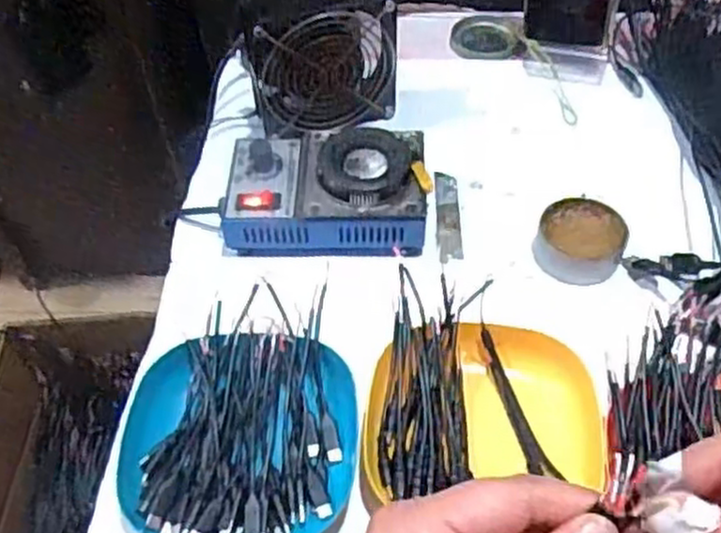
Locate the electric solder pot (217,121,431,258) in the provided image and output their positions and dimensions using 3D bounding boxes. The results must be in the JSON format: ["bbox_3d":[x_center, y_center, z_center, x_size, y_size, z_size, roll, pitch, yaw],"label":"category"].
[{"bbox_3d":[-0.025,-0.056,0.578,0.151,0.060,0.103,3,52,5],"label":"electric solder pot"}]

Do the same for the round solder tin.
[{"bbox_3d":[0.164,-0.020,0.563,0.061,0.023,0.065,-1,52,1],"label":"round solder tin"}]

